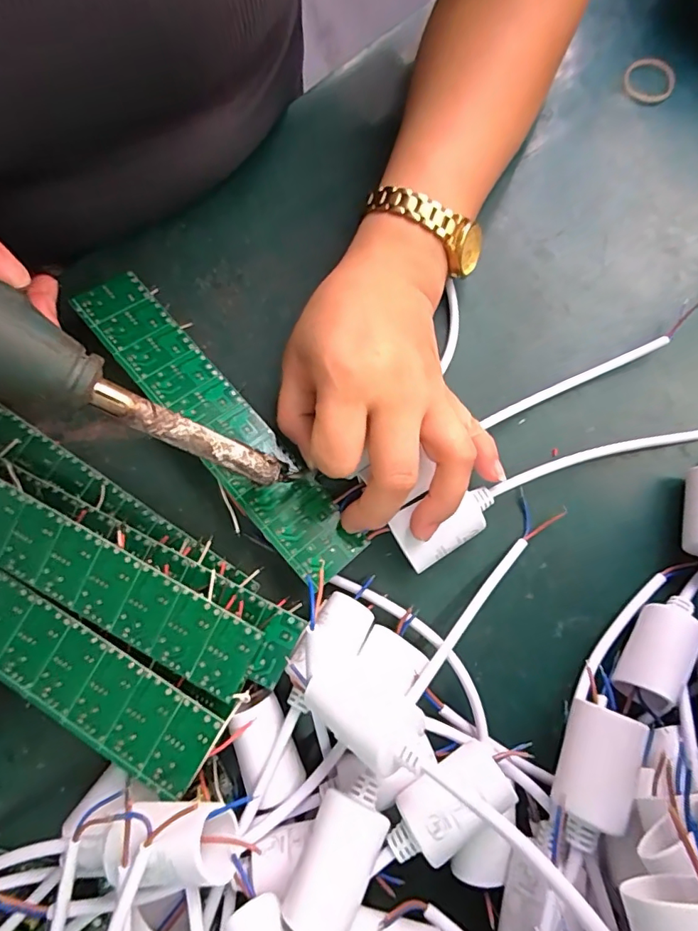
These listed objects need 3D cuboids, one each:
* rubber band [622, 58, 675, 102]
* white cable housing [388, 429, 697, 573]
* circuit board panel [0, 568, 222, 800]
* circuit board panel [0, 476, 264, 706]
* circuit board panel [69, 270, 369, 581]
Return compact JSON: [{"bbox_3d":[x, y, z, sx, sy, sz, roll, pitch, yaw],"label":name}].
[{"bbox_3d":[0.195,-0.249,0.324,0.033,0.005,0.029,-20,78,-5],"label":"rubber band"},{"bbox_3d":[0.122,0.003,0.270,0.212,0.031,0.029,-20,78,-12],"label":"white cable housing"},{"bbox_3d":[-0.149,0.076,0.225,0.198,0.004,0.039,30,83,9],"label":"circuit board panel"},{"bbox_3d":[-0.132,0.040,0.224,0.201,0.004,0.040,26,95,6],"label":"circuit board panel"},{"bbox_3d":[-0.071,-0.024,0.265,0.038,0.004,0.201,-38,81,-22],"label":"circuit board panel"}]

